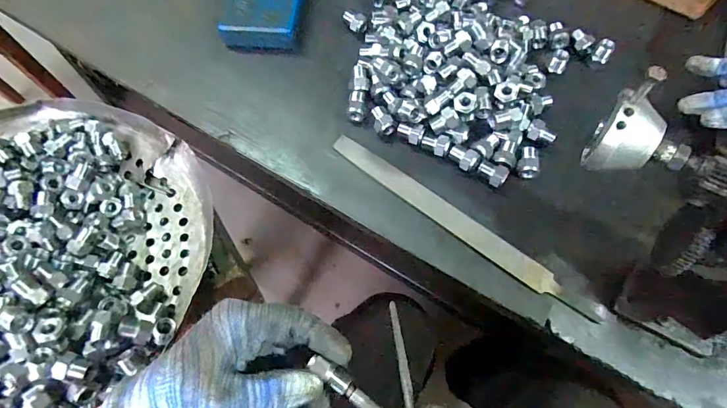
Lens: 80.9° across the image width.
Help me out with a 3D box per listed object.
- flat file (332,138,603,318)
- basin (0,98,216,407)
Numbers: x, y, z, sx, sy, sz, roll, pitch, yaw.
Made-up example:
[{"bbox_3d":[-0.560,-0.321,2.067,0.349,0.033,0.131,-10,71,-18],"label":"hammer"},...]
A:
[{"bbox_3d":[0.093,0.018,0.418,0.296,0.013,0.024,37,71,15],"label":"flat file"},{"bbox_3d":[-0.353,0.047,0.423,0.358,0.084,0.365,0,66,0],"label":"basin"}]

